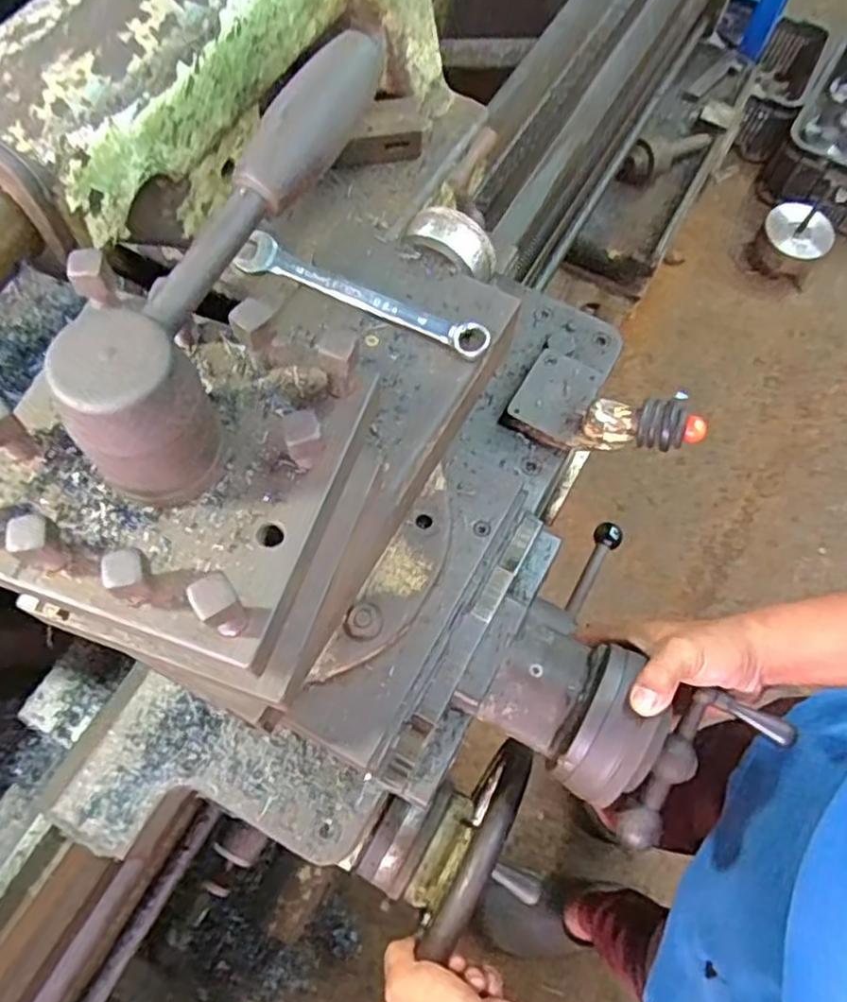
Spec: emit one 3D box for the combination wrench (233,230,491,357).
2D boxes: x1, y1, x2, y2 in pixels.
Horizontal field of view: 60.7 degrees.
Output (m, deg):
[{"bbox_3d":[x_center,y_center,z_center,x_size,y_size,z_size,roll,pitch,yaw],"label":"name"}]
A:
[{"bbox_3d":[-0.040,-0.136,0.475,0.177,0.016,0.026,24,67,8],"label":"combination wrench"}]

